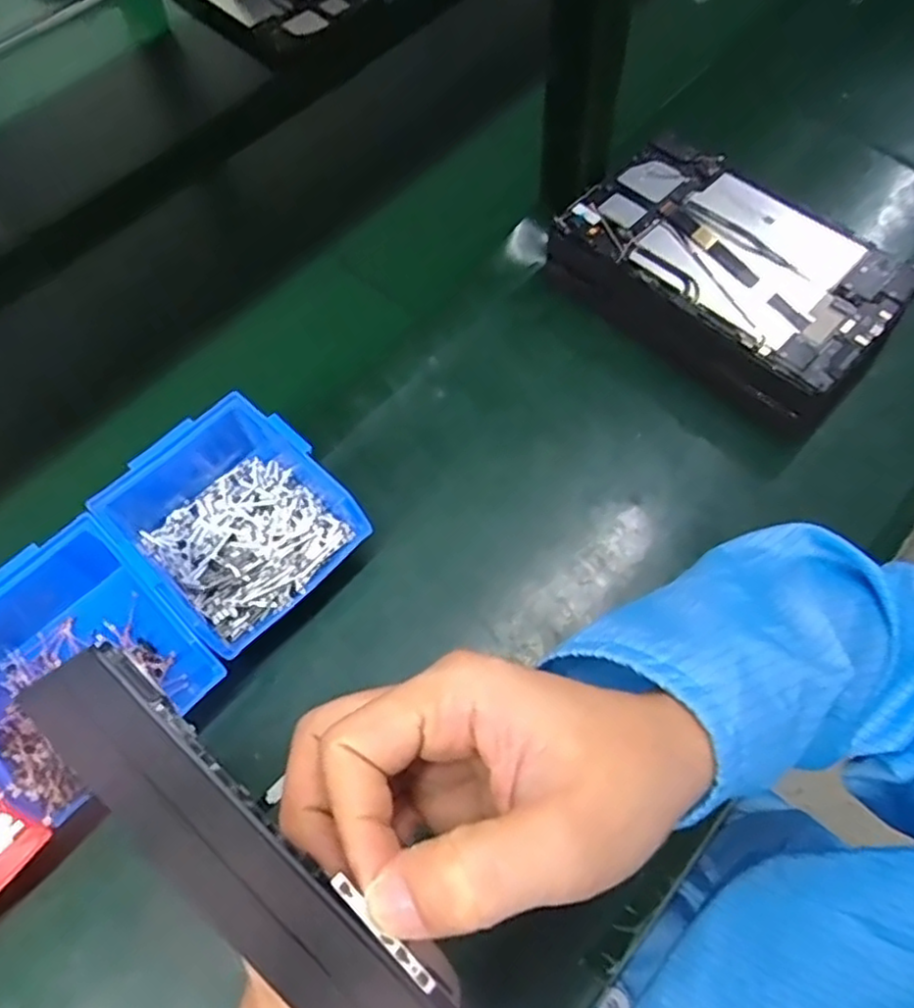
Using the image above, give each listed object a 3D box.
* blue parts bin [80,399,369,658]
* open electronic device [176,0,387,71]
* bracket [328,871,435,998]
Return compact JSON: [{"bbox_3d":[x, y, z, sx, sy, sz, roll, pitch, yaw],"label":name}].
[{"bbox_3d":[-0.149,0.010,0.456,0.150,0.062,0.126,41,72,18],"label":"blue parts bin"},{"bbox_3d":[-0.212,-0.598,0.802,0.240,0.026,0.160,36,70,18],"label":"open electronic device"},{"bbox_3d":[-0.020,0.115,0.182,0.037,0.004,0.004,45,72,5],"label":"bracket"}]

